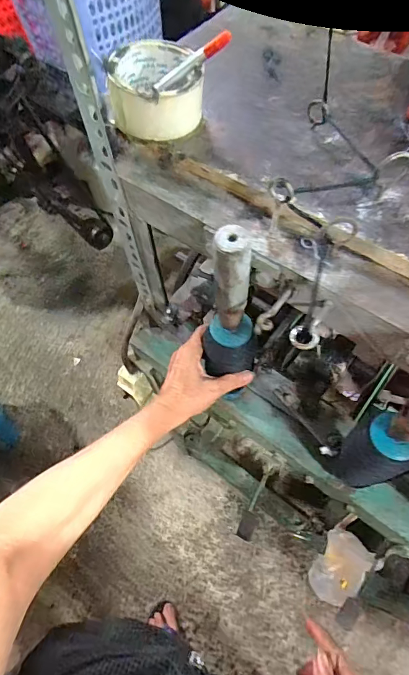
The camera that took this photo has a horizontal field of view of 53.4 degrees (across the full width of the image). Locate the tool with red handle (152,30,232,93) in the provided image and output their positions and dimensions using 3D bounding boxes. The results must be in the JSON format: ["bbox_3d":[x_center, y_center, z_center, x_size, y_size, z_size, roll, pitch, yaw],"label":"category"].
[{"bbox_3d":[-0.012,-0.261,0.386,0.082,0.011,0.009,-25,59,19],"label":"tool with red handle"}]

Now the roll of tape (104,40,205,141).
[{"bbox_3d":[-0.047,-0.244,0.403,0.089,0.049,0.091,-10,61,-4],"label":"roll of tape"}]

